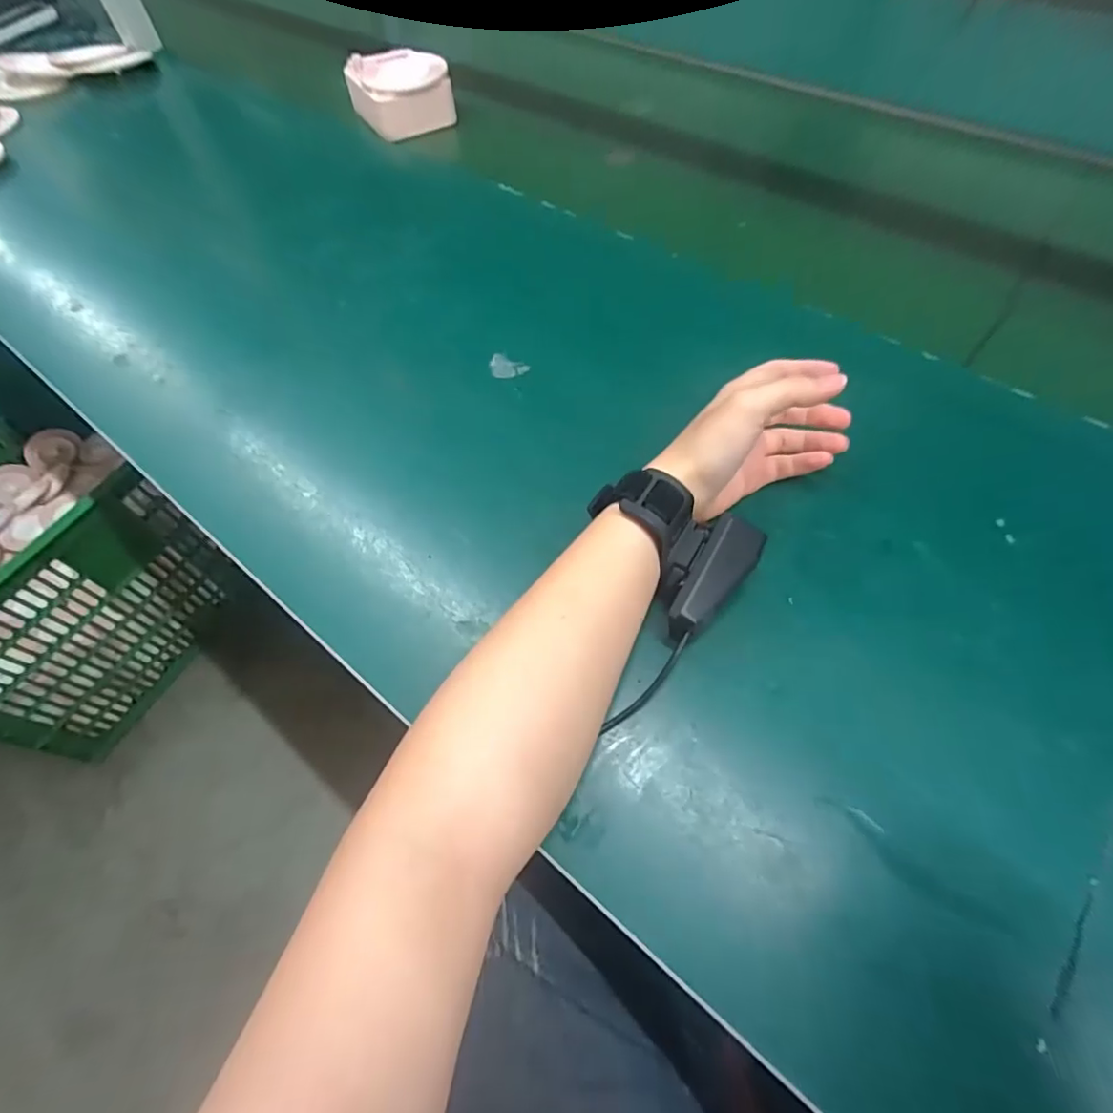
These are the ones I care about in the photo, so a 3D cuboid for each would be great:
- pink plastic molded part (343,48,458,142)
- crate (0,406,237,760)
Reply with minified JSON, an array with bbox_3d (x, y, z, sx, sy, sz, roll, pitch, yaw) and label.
[{"bbox_3d":[-0.183,-0.554,0.653,0.110,0.042,0.120,-22,61,-10],"label":"pink plastic molded part"},{"bbox_3d":[-0.986,0.056,0.971,0.511,0.380,0.427,26,64,17],"label":"crate"}]

